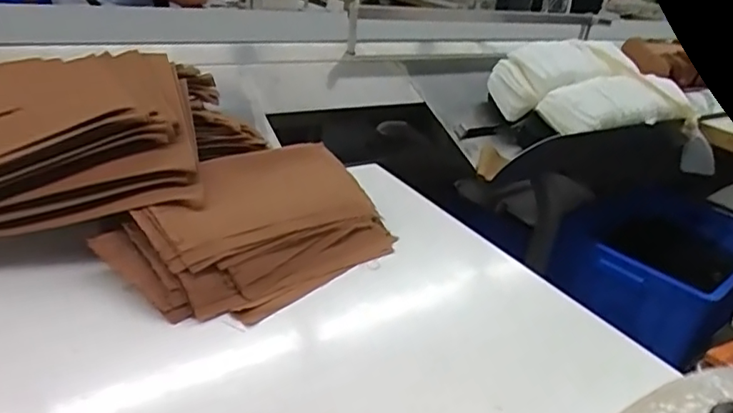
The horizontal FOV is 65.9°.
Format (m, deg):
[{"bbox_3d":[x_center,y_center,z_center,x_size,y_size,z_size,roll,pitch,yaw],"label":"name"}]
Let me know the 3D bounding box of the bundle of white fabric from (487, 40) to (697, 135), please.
[{"bbox_3d":[0.476,-0.251,1.167,0.395,0.128,0.208,-8,30,-27],"label":"bundle of white fabric"}]

